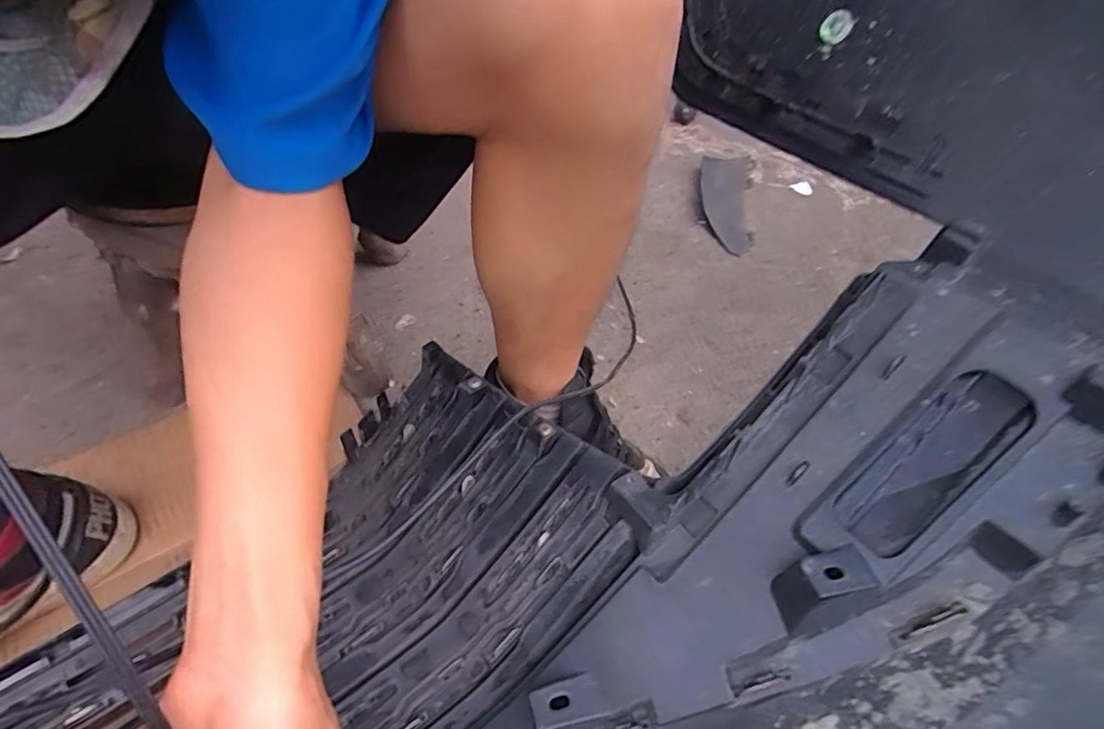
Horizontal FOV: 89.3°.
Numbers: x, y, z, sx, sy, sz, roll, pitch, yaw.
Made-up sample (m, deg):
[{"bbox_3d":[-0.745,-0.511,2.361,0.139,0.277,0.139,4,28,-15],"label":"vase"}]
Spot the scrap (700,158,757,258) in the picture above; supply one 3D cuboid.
[{"bbox_3d":[0.305,-0.294,0.974,0.100,0.032,0.273,12,50,5],"label":"scrap"}]

